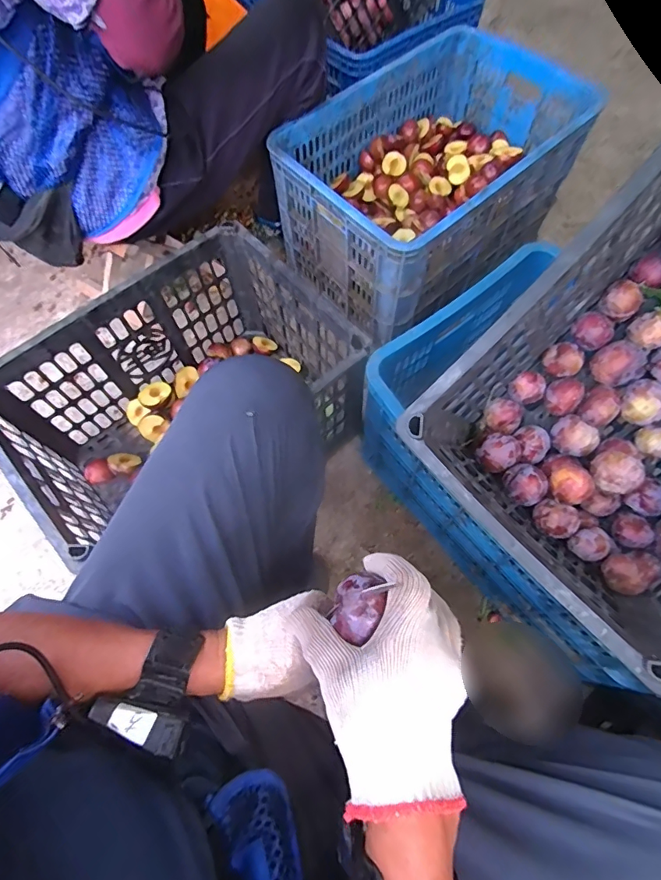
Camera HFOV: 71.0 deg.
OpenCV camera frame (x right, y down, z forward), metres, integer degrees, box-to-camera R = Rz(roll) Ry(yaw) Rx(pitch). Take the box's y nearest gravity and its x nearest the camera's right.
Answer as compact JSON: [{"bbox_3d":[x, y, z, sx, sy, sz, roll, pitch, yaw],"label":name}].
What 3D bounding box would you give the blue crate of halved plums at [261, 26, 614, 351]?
[{"bbox_3d":[0.197,-0.523,0.926,0.557,0.254,0.360,-40,70,-14],"label":"blue crate of halved plums"}]

